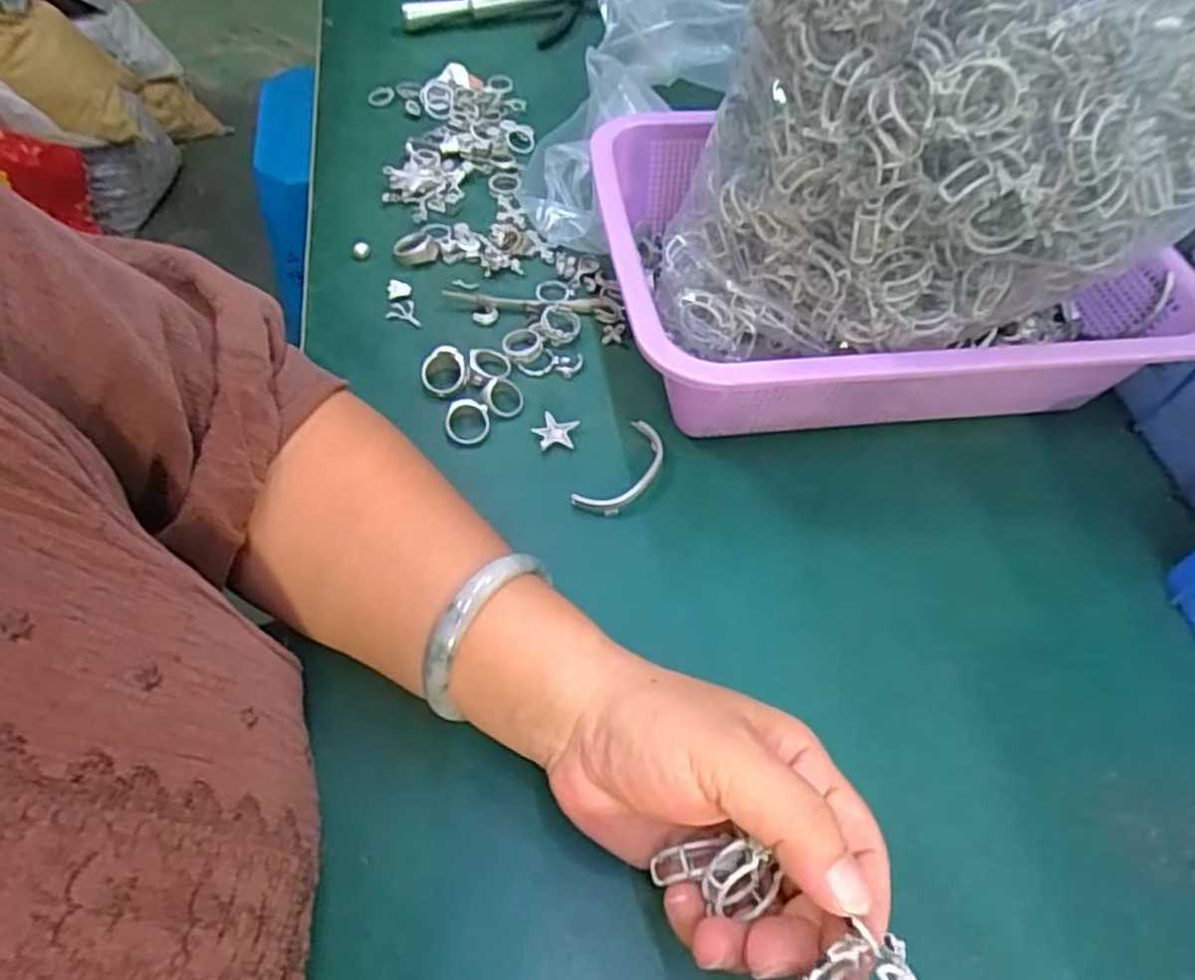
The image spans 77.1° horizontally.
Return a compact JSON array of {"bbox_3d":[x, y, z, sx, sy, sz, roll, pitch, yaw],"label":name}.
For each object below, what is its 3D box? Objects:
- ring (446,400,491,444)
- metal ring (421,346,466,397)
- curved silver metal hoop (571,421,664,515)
[{"bbox_3d":[-0.070,-0.037,0.401,0.022,0.009,0.024,1,55,-2],"label":"ring"},{"bbox_3d":[-0.085,-0.067,0.421,0.027,0.009,0.027,0,86,-5],"label":"metal ring"},{"bbox_3d":[0.015,-0.010,0.389,0.026,0.009,0.065,29,59,17],"label":"curved silver metal hoop"}]

